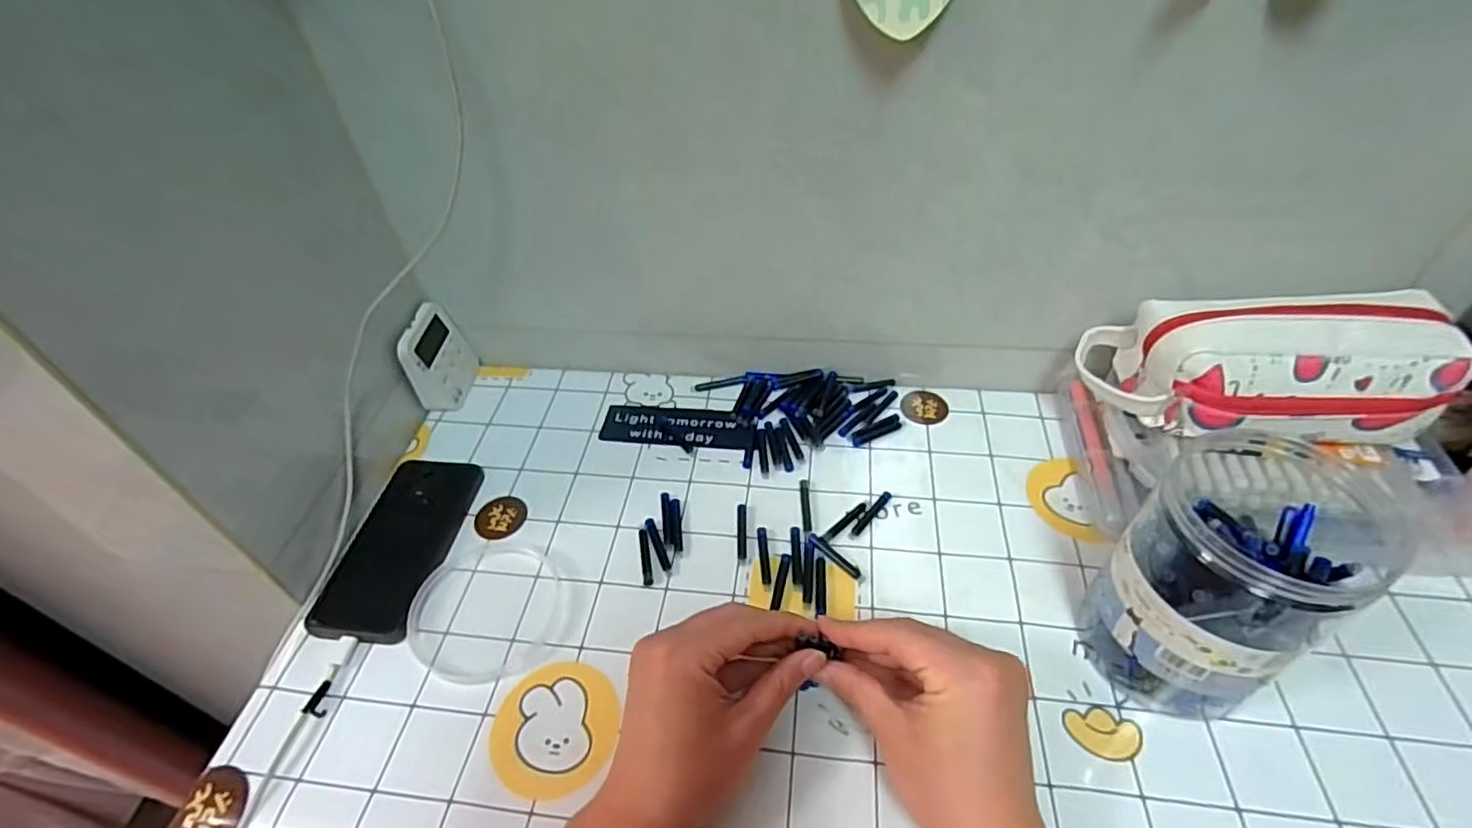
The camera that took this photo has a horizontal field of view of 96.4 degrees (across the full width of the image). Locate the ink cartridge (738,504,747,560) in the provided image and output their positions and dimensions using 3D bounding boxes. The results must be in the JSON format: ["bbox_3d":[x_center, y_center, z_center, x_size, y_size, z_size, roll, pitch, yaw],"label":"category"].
[{"bbox_3d":[0.005,0.088,0.497,0.006,0.004,0.048,-2,46,2],"label":"ink cartridge"}]

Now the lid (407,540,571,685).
[{"bbox_3d":[-0.171,0.135,0.459,0.108,0.009,0.098,24,52,24],"label":"lid"}]

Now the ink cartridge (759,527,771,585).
[{"bbox_3d":[0.021,0.103,0.479,0.007,0.004,0.047,-4,46,0],"label":"ink cartridge"}]

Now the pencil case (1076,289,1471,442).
[{"bbox_3d":[0.366,-0.035,0.460,0.206,0.088,0.099,6,47,9],"label":"pencil case"}]

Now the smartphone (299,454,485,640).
[{"bbox_3d":[-0.251,0.094,0.496,0.076,0.008,0.154,5,47,8],"label":"smartphone"}]

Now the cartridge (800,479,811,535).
[{"bbox_3d":[0.054,0.070,0.509,0.007,0.004,0.051,0,46,4],"label":"cartridge"}]

